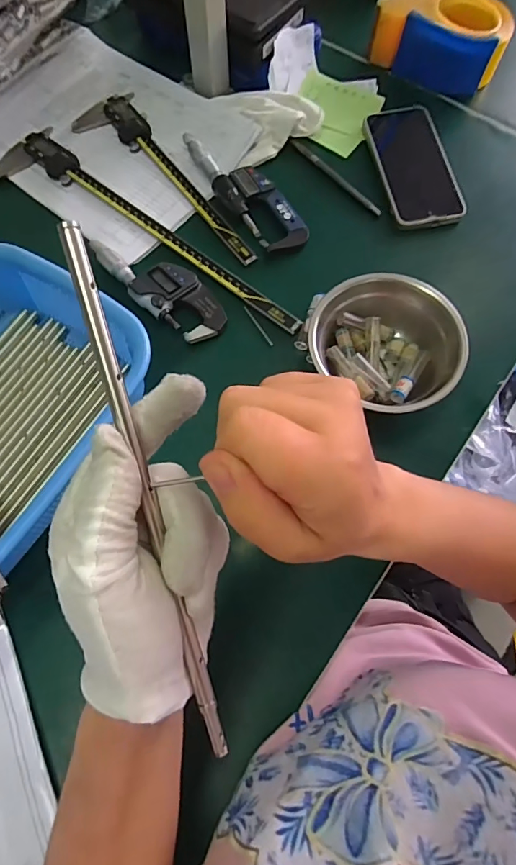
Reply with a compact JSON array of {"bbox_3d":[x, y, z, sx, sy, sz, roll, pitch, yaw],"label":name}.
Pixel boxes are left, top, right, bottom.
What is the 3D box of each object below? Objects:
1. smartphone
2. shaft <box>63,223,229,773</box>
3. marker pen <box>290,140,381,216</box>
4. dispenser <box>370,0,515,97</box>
[{"bbox_3d":[0.166,-0.288,0.492,0.073,0.016,0.156,-10,71,-4],"label":"smartphone"},{"bbox_3d":[-0.042,0.034,0.186,0.007,0.004,0.227,-14,100,-5],"label":"shaft"},{"bbox_3d":[0.084,-0.280,0.497,0.010,0.007,0.136,-37,77,-12],"label":"marker pen"},{"bbox_3d":[0.213,-0.461,0.531,0.143,0.060,0.086,26,73,8],"label":"dispenser"}]

